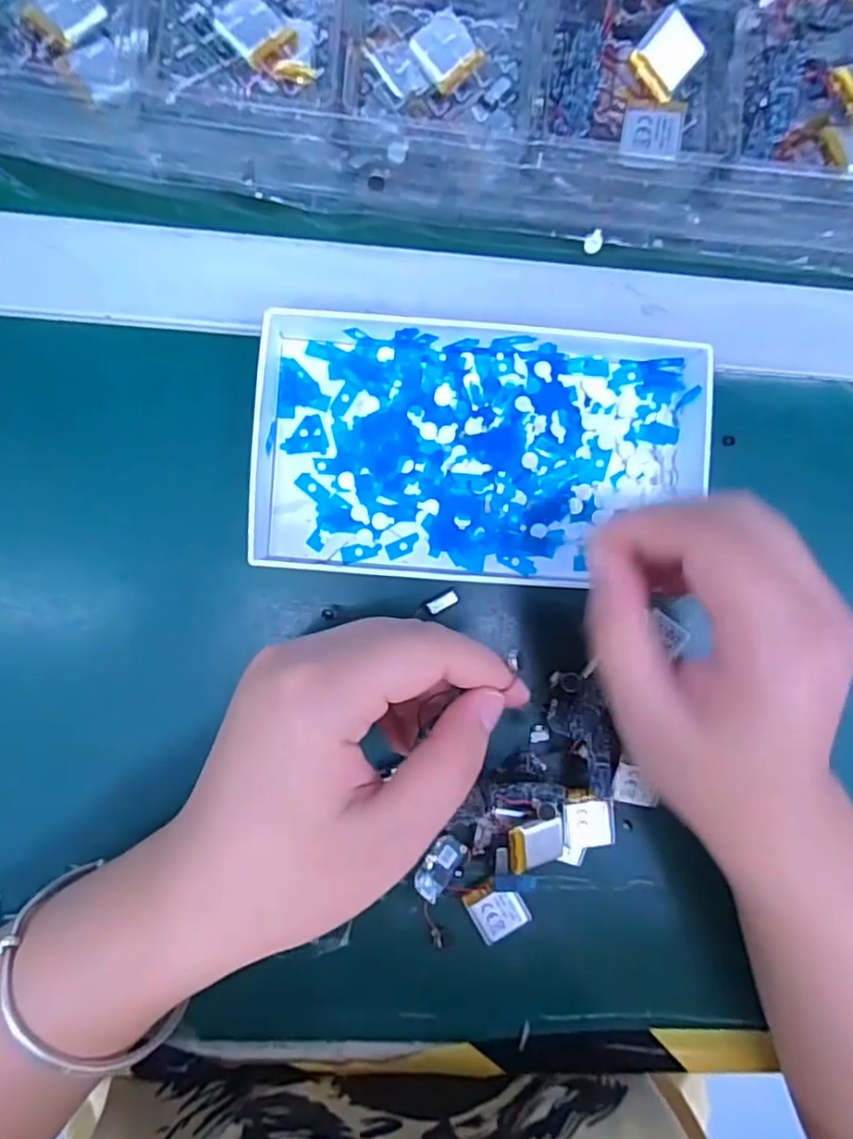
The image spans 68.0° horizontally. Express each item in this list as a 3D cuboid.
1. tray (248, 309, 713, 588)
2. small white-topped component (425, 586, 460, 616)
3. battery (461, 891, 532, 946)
[{"bbox_3d":[0.020,-0.046,0.255,0.177,0.025,0.101,4,90,-5],"label":"tray"},{"bbox_3d":[0.007,0.014,0.264,0.014,0.004,0.007,-31,94,-2],"label":"small white-topped component"},{"bbox_3d":[0.030,0.141,0.263,0.022,0.006,0.022,-27,93,-4],"label":"battery"}]

